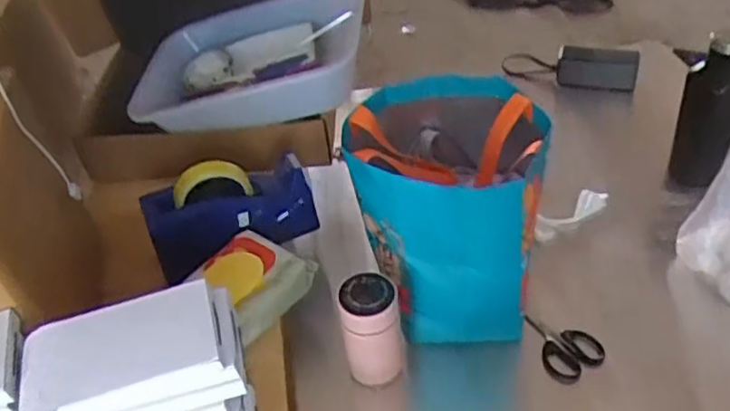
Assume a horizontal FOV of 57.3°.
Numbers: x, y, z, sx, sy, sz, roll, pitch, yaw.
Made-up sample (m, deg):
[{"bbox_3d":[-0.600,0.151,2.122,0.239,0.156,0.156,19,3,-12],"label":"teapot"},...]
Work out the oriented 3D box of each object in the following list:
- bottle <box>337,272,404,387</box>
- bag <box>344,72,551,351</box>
[{"bbox_3d":[0.007,0.137,0.732,0.065,0.119,0.058,-8,42,-1],"label":"bottle"},{"bbox_3d":[0.094,-0.014,0.786,0.196,0.224,0.238,-1,42,6],"label":"bag"}]

